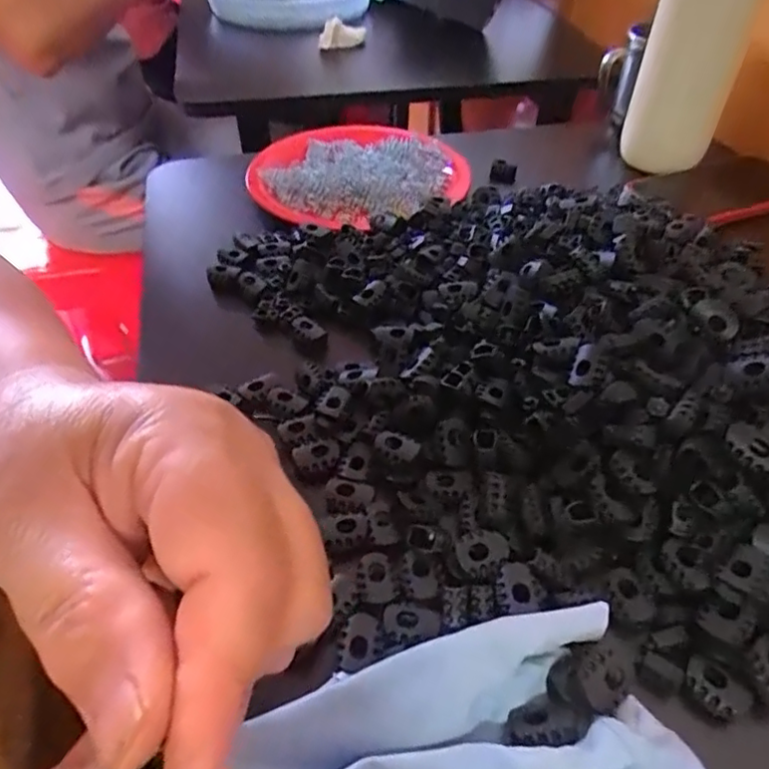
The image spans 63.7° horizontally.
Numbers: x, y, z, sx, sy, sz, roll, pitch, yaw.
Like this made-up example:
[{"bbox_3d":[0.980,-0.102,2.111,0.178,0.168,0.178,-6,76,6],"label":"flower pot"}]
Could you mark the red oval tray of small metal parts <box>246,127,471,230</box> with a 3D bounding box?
[{"bbox_3d":[-0.020,-0.160,0.473,0.158,0.018,0.149,31,52,27],"label":"red oval tray of small metal parts"}]

